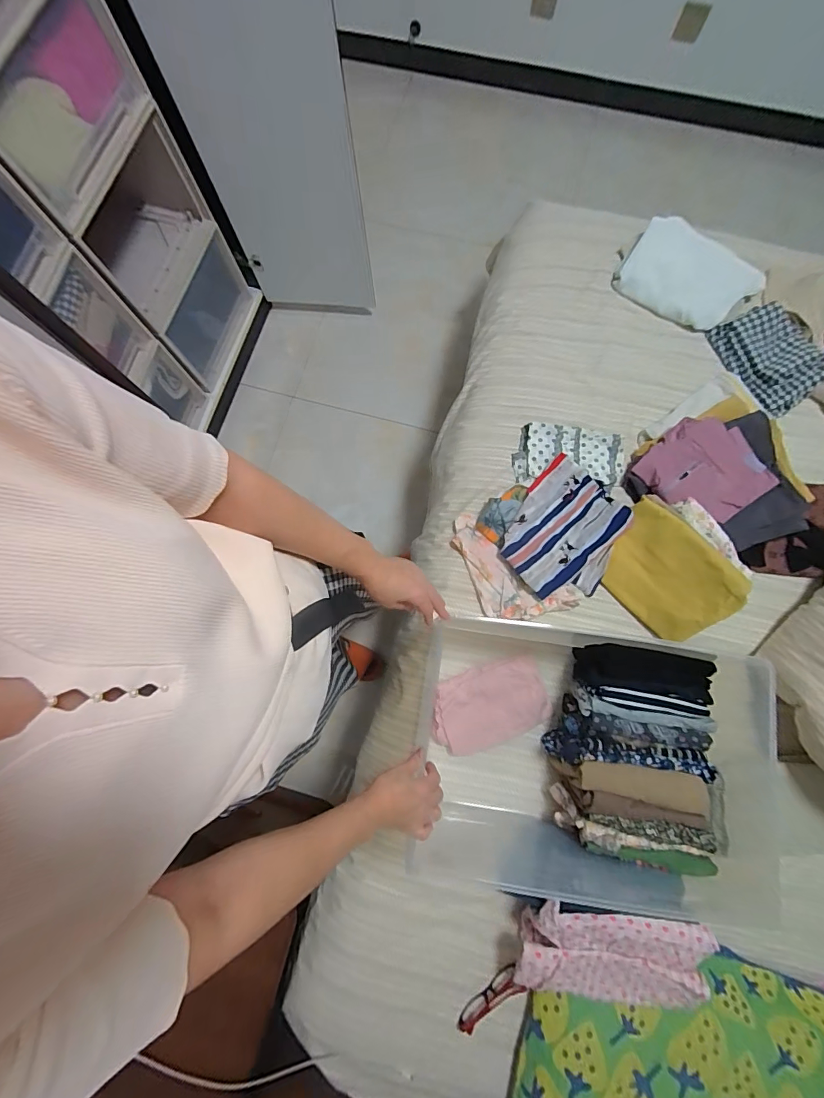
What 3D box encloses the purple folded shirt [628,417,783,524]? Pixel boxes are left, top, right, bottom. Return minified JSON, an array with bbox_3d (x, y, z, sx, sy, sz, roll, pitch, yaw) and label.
[{"bbox_3d":[0.599,-0.159,0.891,0.195,0.073,0.212,-35,81,-6],"label":"purple folded shirt"}]

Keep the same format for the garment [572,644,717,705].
[{"bbox_3d":[0.414,0.225,0.799,0.219,0.135,0.077,7,80,1],"label":"garment"}]

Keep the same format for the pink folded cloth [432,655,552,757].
[{"bbox_3d":[0.152,0.311,0.847,0.236,0.032,0.149,-21,80,-4],"label":"pink folded cloth"}]

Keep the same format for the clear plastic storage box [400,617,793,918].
[{"bbox_3d":[0.310,0.389,0.744,0.594,0.189,0.457,6,80,1],"label":"clear plastic storage box"}]

